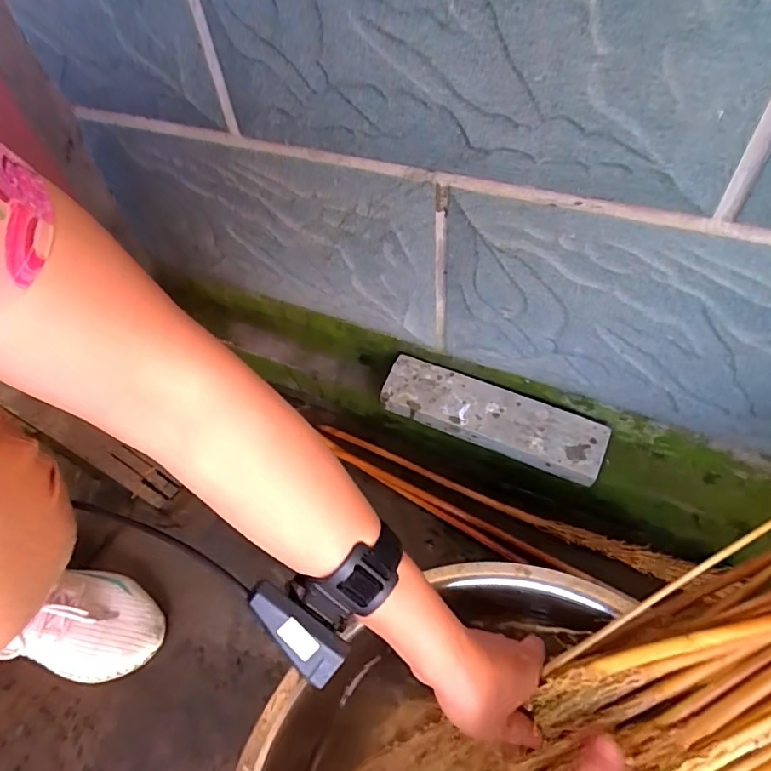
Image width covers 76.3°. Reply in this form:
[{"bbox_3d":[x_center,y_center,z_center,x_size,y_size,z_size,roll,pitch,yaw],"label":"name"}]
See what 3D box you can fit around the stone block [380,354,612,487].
[{"bbox_3d":[0.112,0.034,0.541,0.240,0.045,0.057,19,56,20],"label":"stone block"}]

